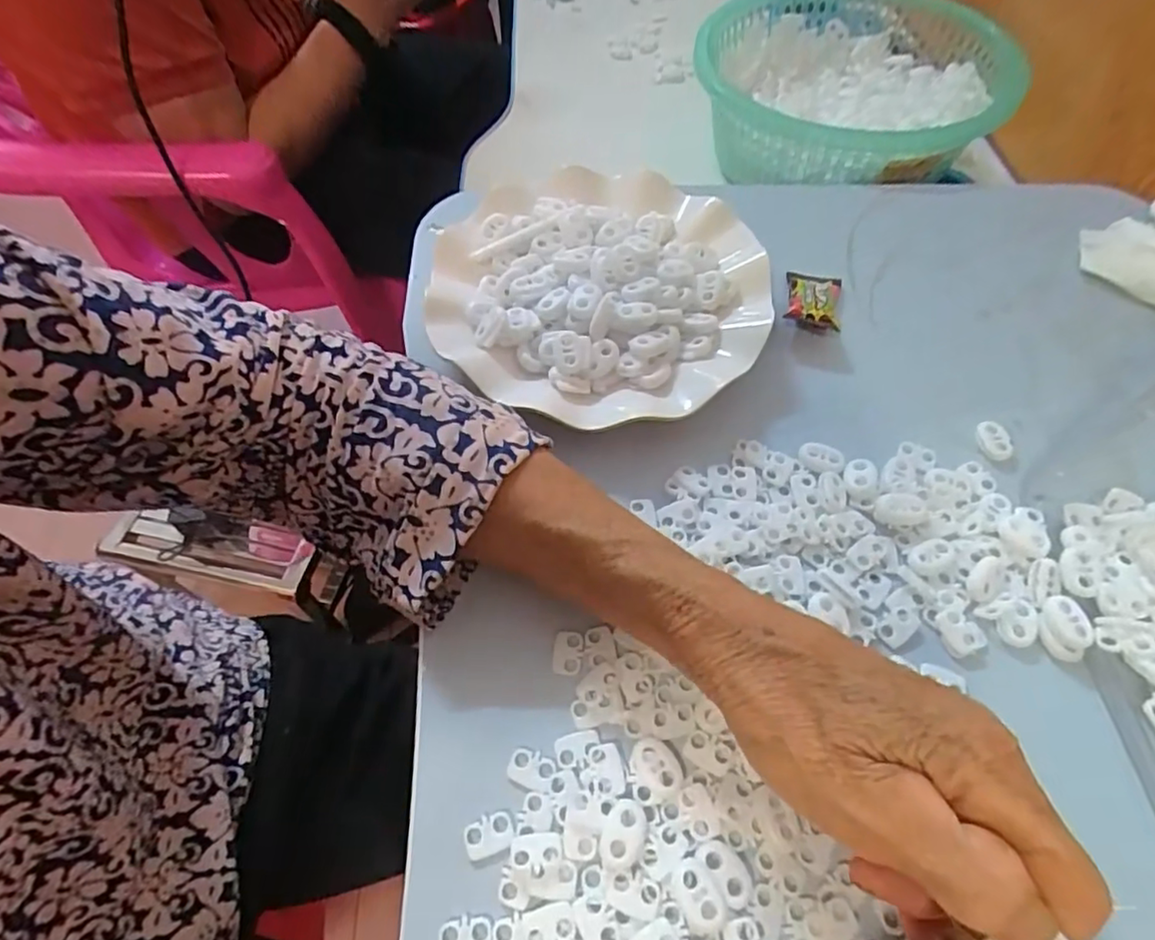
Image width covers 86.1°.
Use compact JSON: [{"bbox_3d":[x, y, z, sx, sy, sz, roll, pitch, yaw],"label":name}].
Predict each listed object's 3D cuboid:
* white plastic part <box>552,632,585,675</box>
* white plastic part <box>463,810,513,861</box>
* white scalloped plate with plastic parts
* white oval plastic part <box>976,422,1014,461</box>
[{"bbox_3d":[-0.004,0.076,0.260,0.013,0.004,0.018,7,60,6],"label":"white plastic part"},{"bbox_3d":[-0.032,0.133,0.226,0.018,0.004,0.013,-17,61,-8],"label":"white plastic part"},{"bbox_3d":[0.009,-0.097,0.350,0.173,0.042,0.183,-1,60,1],"label":"white scalloped plate with plastic parts"},{"bbox_3d":[0.212,-0.015,0.315,0.013,0.008,0.020,-7,60,-3],"label":"white oval plastic part"}]

